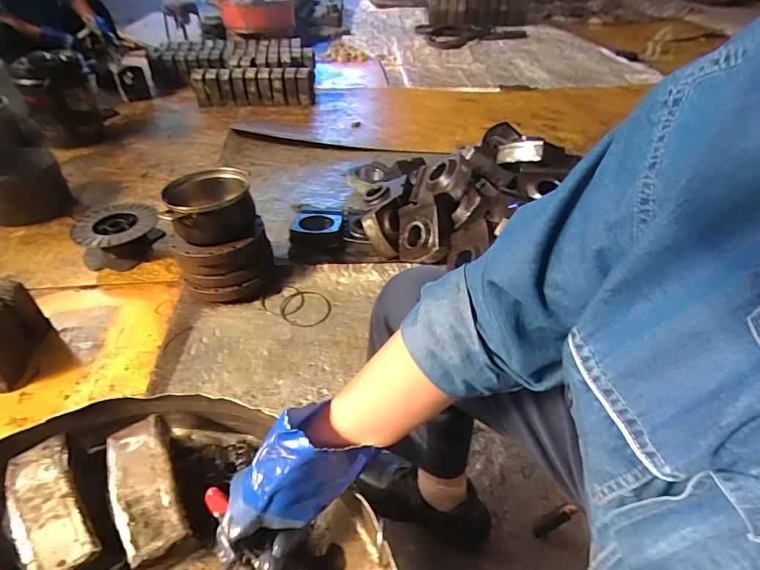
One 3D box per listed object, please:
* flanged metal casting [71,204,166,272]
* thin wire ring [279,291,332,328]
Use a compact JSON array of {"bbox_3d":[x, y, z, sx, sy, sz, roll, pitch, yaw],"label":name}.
[{"bbox_3d":[-0.857,-0.167,1.435,0.266,0.111,0.245,-2,42,1],"label":"flanged metal casting"},{"bbox_3d":[-0.206,0.068,1.220,0.136,0.008,0.142,4,50,-5],"label":"thin wire ring"}]

